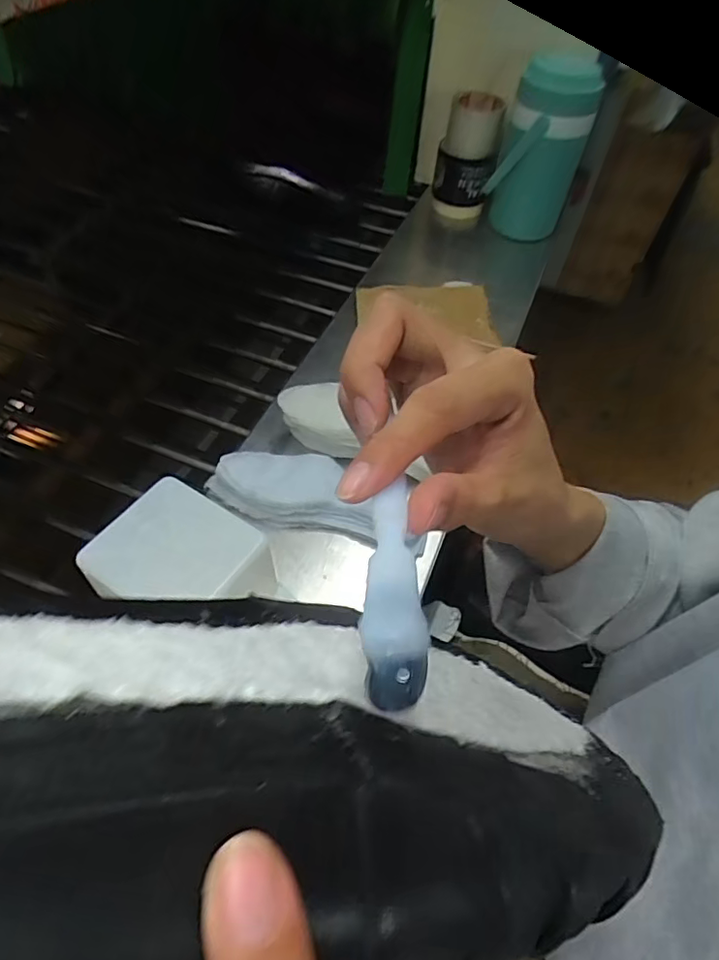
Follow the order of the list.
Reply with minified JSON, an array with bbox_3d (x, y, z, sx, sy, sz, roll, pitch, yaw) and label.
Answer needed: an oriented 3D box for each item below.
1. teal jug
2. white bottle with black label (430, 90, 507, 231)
[{"bbox_3d":[0.265,-0.484,0.828,0.125,0.238,0.107,22,55,13],"label":"teal jug"},{"bbox_3d":[0.171,-0.519,0.894,0.091,0.157,0.100,8,53,3],"label":"white bottle with black label"}]

